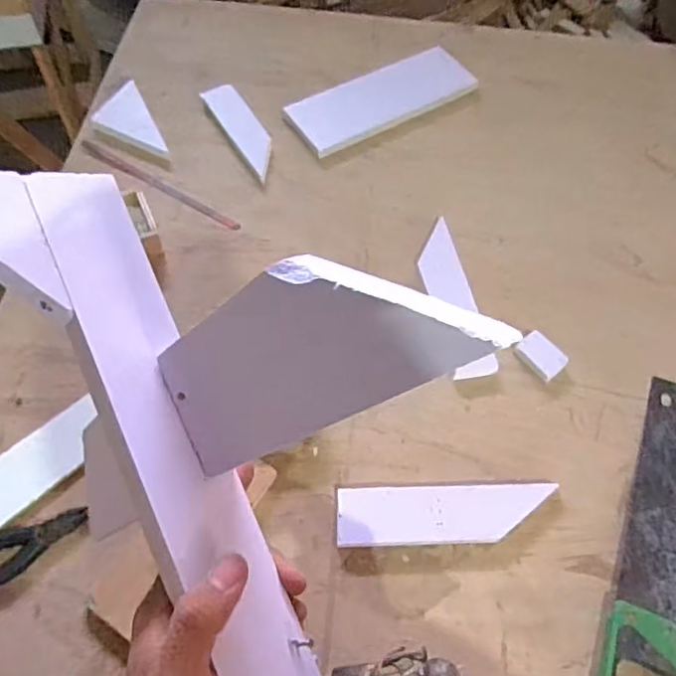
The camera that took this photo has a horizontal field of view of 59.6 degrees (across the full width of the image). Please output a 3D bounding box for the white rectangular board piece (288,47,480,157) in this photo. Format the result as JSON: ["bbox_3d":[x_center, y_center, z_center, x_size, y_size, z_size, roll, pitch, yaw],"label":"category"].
[{"bbox_3d":[0.075,-0.413,1.008,0.337,0.013,0.132,-30,65,-19],"label":"white rectangular board piece"}]

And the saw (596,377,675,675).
[{"bbox_3d":[0.376,0.237,0.662,0.119,0.027,0.426,17,60,10],"label":"saw"}]

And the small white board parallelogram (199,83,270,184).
[{"bbox_3d":[-0.153,-0.339,0.963,0.058,0.007,0.202,-30,72,-14],"label":"small white board parallelogram"}]

